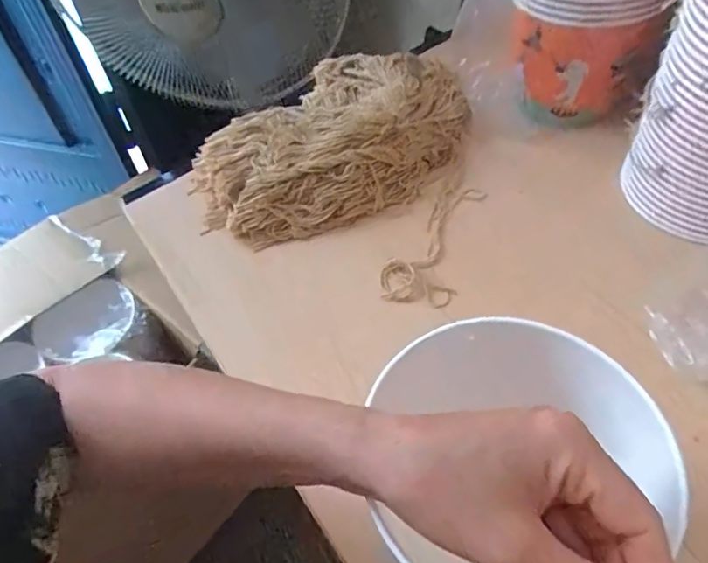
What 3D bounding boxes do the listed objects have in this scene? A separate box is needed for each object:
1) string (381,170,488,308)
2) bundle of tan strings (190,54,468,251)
[{"bbox_3d":[0.086,-0.051,0.555,0.071,0.007,0.188,14,54,15],"label":"string"},{"bbox_3d":[-0.027,-0.169,0.622,0.330,0.081,0.237,-29,55,-18],"label":"bundle of tan strings"}]

